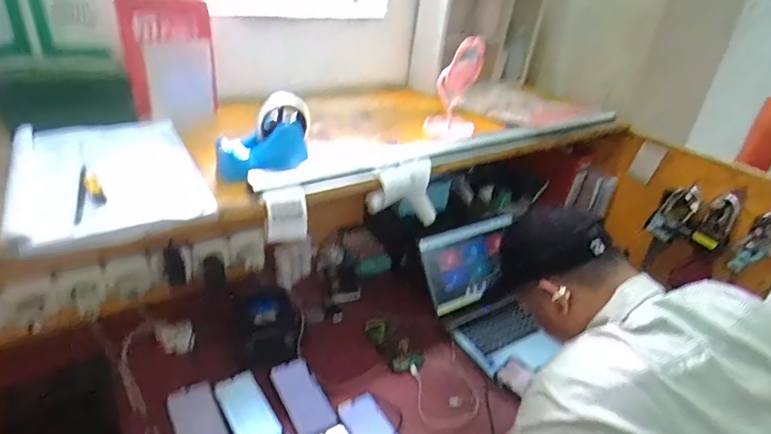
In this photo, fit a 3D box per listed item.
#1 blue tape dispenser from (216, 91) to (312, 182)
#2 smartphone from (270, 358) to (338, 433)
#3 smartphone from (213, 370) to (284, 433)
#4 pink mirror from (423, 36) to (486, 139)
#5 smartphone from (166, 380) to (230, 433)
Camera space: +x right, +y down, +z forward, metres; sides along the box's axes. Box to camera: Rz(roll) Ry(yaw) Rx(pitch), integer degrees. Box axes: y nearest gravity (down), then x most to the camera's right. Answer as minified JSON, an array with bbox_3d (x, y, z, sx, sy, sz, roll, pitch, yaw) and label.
[{"bbox_3d":[-0.185,-0.124,0.707,0.069,0.098,0.152,29,37,35],"label":"blue tape dispenser"},{"bbox_3d":[-0.156,0.334,0.869,0.076,0.007,0.169,-13,35,-30],"label":"smartphone"},{"bbox_3d":[-0.249,0.348,0.836,0.075,0.012,0.159,-16,37,-34],"label":"smartphone"},{"bbox_3d":[0.138,-0.256,0.927,0.102,0.189,0.090,9,30,5],"label":"pink mirror"},{"bbox_3d":[-0.320,0.355,0.796,0.076,0.008,0.172,-15,35,-32],"label":"smartphone"}]

